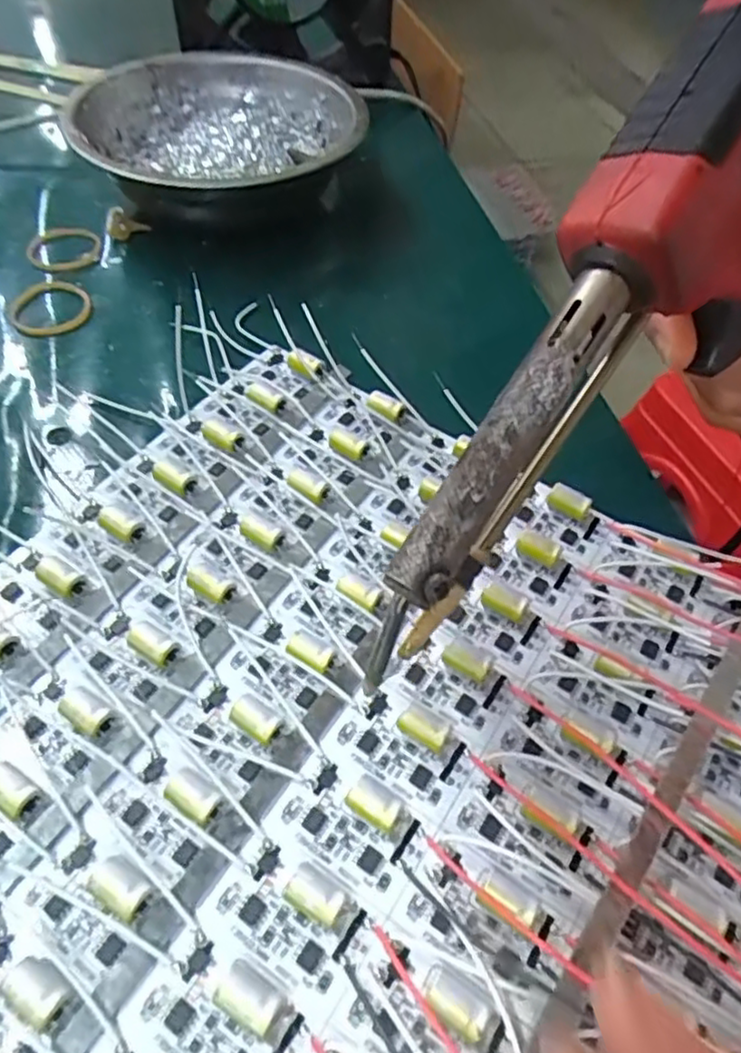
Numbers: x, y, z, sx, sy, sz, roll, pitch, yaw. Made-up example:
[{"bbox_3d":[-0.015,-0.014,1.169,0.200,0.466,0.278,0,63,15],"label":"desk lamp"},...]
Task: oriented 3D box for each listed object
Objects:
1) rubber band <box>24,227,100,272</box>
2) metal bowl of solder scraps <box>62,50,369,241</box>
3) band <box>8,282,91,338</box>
[{"bbox_3d":[-0.135,-0.122,0.297,0.031,0.004,0.038,-13,50,-8],"label":"rubber band"},{"bbox_3d":[-0.068,-0.172,0.308,0.118,0.038,0.121,3,54,-4],"label":"metal bowl of solder scraps"},{"bbox_3d":[-0.128,-0.089,0.269,0.030,0.004,0.038,-15,57,-16],"label":"band"}]

